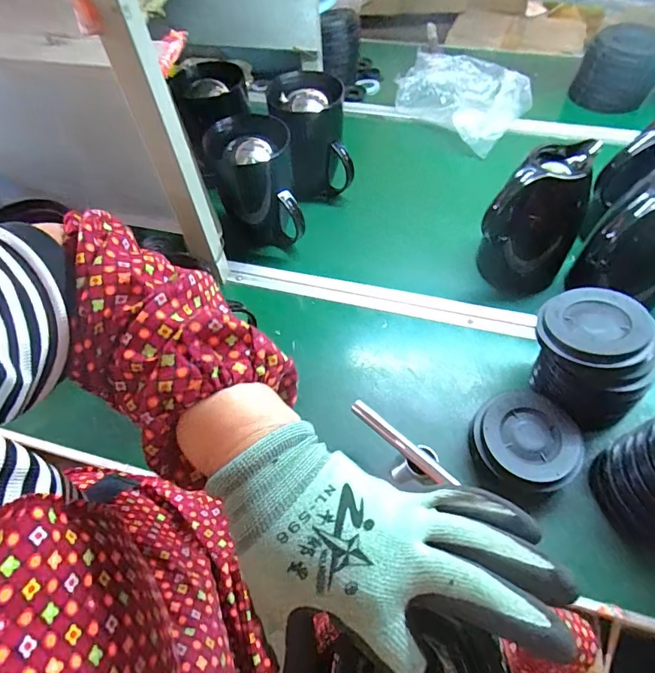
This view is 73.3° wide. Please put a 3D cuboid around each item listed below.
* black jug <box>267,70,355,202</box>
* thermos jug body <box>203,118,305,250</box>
[{"bbox_3d":[-0.029,-0.352,0.797,0.123,0.195,0.103,-12,54,-5],"label":"black jug"},{"bbox_3d":[-0.112,-0.234,0.724,0.122,0.184,0.114,-16,55,-8],"label":"thermos jug body"}]

